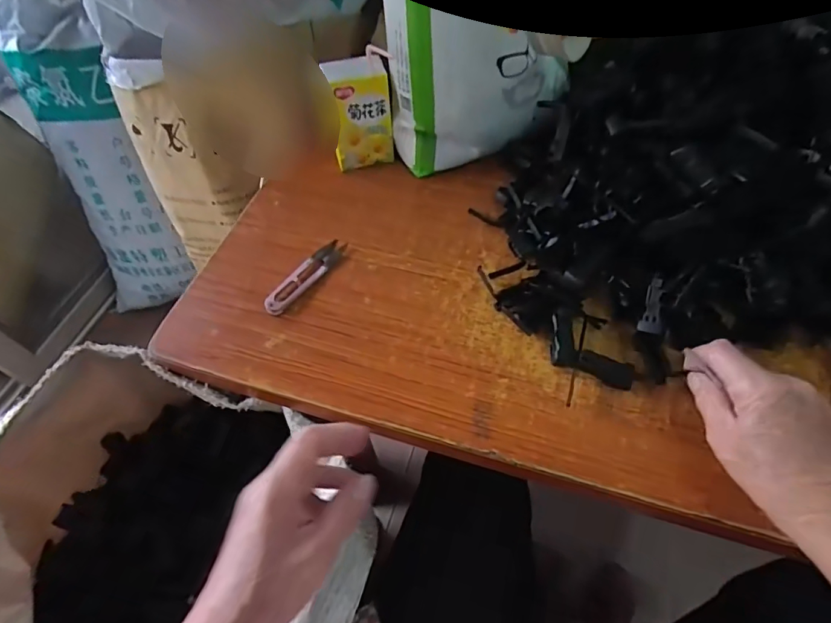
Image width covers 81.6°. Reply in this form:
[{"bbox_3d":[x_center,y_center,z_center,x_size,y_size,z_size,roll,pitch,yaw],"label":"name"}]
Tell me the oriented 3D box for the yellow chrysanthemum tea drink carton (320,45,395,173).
[{"bbox_3d":[-0.061,-0.216,0.530,0.064,0.128,0.030,-17,56,-8],"label":"yellow chrysanthemum tea drink carton"}]

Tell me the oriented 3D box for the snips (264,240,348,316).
[{"bbox_3d":[-0.108,-0.037,0.474,0.025,0.012,0.106,29,62,21],"label":"snips"}]

